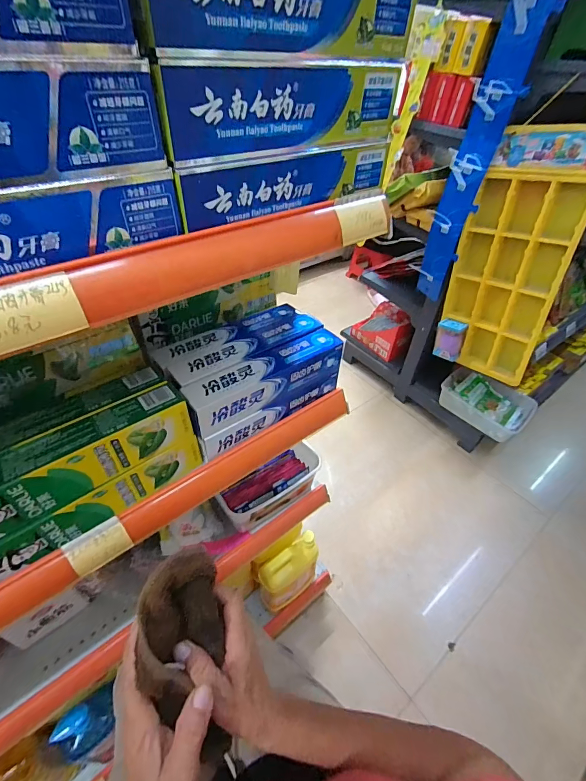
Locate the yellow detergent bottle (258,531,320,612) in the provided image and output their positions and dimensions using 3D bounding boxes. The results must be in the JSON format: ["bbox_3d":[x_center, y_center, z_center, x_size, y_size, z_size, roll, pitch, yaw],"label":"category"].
[{"bbox_3d":[-0.008,0.437,0.862,0.149,0.189,0.070,-27,52,-28],"label":"yellow detergent bottle"}]

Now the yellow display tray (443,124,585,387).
[{"bbox_3d":[0.594,-0.333,1.019,0.040,0.713,0.305,-28,46,-19],"label":"yellow display tray"}]

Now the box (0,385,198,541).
[{"bbox_3d":[-0.223,0.071,0.377,0.235,0.062,0.054,-27,52,-28],"label":"box"}]

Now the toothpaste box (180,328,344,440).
[{"bbox_3d":[-0.034,-0.013,0.487,0.227,0.061,0.046,-26,51,-27],"label":"toothpaste box"}]

